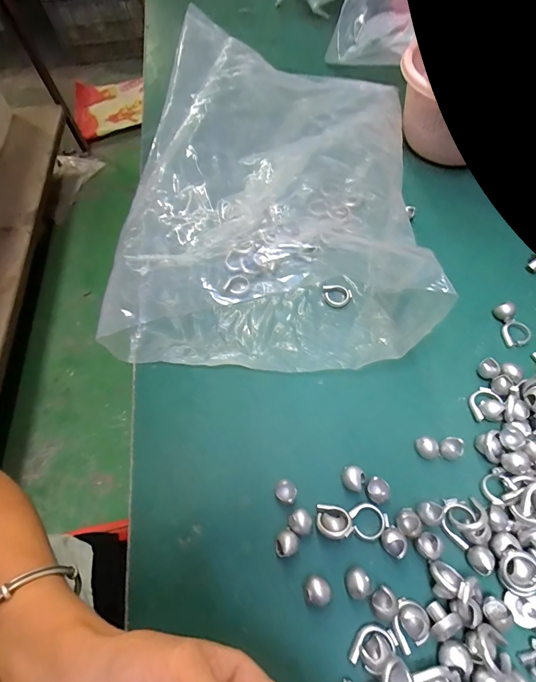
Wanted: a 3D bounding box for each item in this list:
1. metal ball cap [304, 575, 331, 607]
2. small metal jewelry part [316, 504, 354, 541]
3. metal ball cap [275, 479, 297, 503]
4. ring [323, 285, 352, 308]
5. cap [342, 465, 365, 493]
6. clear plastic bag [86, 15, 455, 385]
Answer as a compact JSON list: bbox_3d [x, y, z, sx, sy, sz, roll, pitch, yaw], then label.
[{"bbox_3d":[0.031,0.159,0.229,0.016,0.012,0.016,0,62,1],"label":"metal ball cap"},{"bbox_3d":[0.044,0.122,0.244,0.022,0.014,0.021,2,62,2],"label":"small metal jewelry part"},{"bbox_3d":[0.013,0.105,0.254,0.014,0.010,0.015,0,62,1],"label":"metal ball cap"},{"bbox_3d":[0.066,-0.042,0.337,0.025,0.004,0.025,0,62,1],"label":"ring"},{"bbox_3d":[0.061,0.098,0.258,0.016,0.010,0.015,0,62,1],"label":"cap"},{"bbox_3d":[0.012,-0.161,0.349,0.248,0.094,0.378,4,63,6],"label":"clear plastic bag"}]

